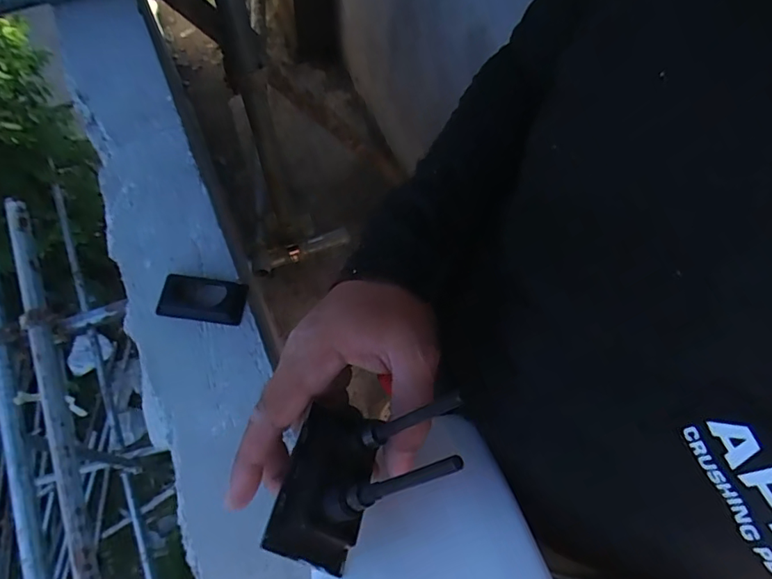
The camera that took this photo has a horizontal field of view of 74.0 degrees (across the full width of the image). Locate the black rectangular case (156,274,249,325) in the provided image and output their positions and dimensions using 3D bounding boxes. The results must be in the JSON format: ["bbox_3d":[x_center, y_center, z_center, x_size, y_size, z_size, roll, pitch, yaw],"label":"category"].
[{"bbox_3d":[-0.179,0.009,0.500,0.081,0.016,0.042,7,67,0],"label":"black rectangular case"}]

